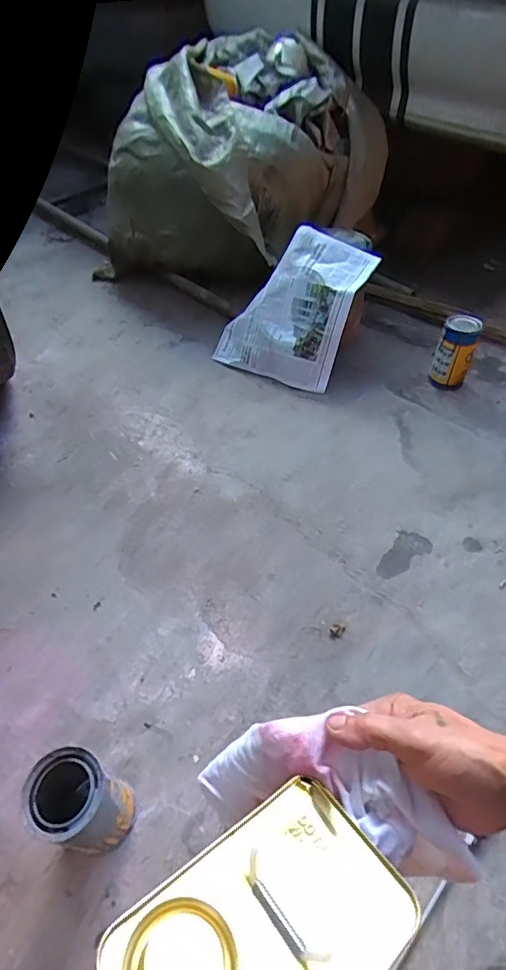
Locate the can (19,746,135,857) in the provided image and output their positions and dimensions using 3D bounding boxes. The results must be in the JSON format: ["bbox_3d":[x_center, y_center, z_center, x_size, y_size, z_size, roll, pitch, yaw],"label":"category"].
[{"bbox_3d":[-0.164,0.314,0.484,0.079,0.130,0.073,25,54,21],"label":"can"}]

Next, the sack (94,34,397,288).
[{"bbox_3d":[-0.054,-0.729,1.186,0.581,0.402,0.450,26,53,24],"label":"sack"}]

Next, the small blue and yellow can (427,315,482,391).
[{"bbox_3d":[0.403,-0.264,0.995,0.069,0.142,0.060,15,51,14],"label":"small blue and yellow can"}]

